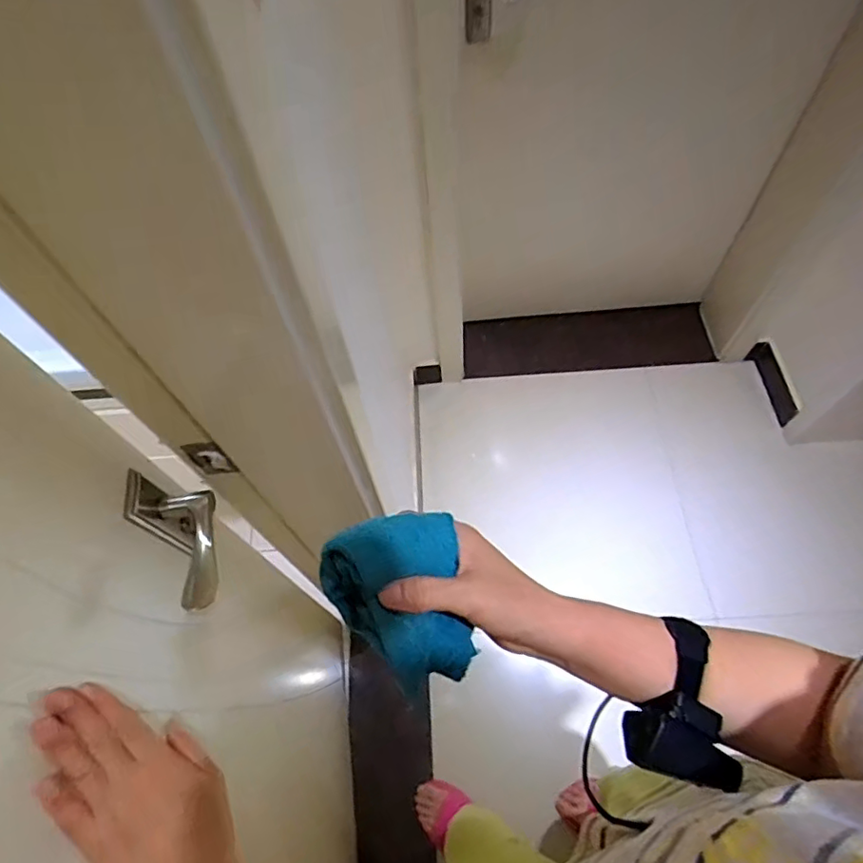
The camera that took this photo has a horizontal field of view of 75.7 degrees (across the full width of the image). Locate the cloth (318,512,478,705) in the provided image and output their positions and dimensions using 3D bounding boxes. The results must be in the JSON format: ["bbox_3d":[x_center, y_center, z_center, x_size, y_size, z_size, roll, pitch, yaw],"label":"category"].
[{"bbox_3d":[-0.020,0.106,0.343,0.080,0.078,0.094,-13,62,-3],"label":"cloth"}]

